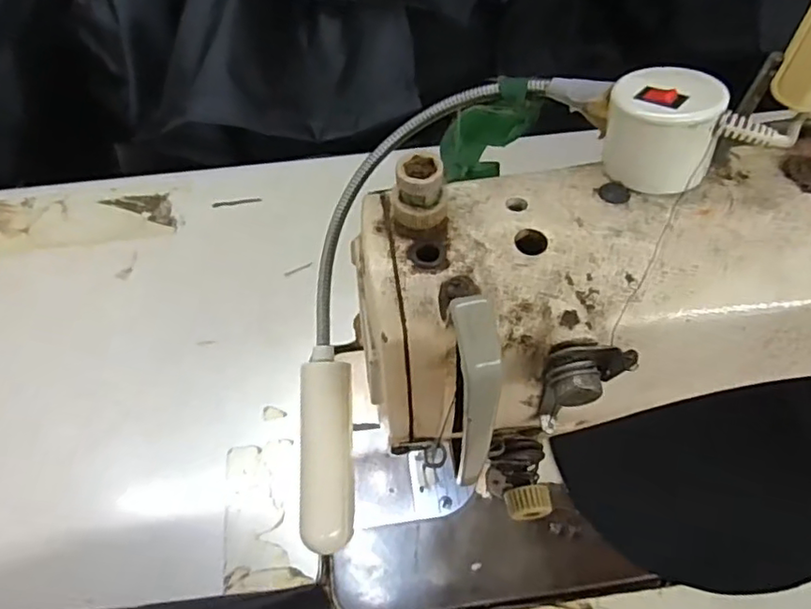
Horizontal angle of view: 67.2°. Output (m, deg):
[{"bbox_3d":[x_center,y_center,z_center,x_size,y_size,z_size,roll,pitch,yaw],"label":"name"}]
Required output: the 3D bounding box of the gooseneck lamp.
[{"bbox_3d":[0.011,-0.016,0.255,0.194,0.145,0.124,-30,60,-18],"label":"gooseneck lamp"}]

